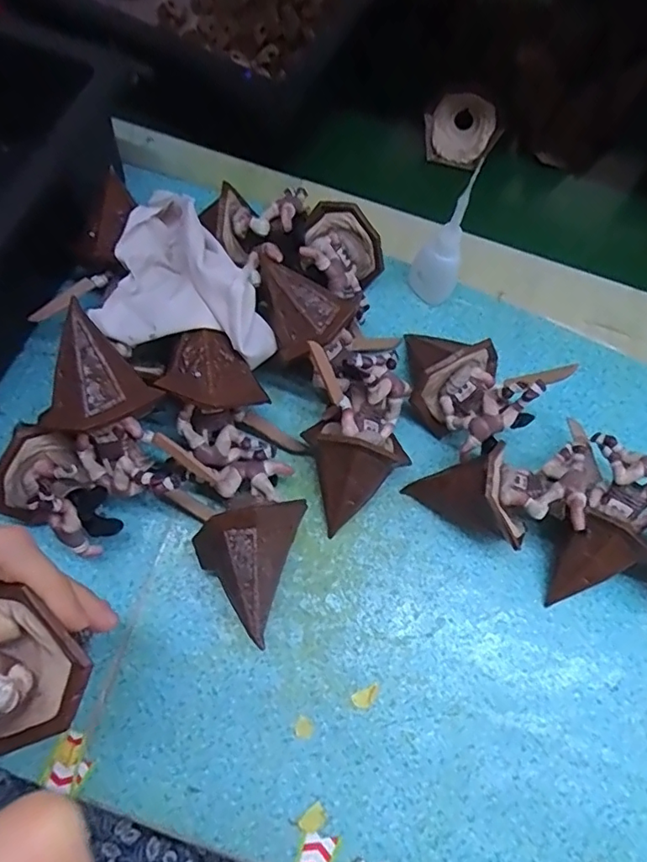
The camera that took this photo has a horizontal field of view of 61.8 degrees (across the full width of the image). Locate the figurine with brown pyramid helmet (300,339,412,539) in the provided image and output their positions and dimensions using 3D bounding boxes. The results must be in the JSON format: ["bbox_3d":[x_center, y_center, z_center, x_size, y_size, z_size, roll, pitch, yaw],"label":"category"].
[{"bbox_3d":[0.020,0.006,0.331,0.063,0.067,0.098,7,69,-1],"label":"figurine with brown pyramid helmet"}]

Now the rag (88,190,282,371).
[{"bbox_3d":[-0.079,-0.105,0.336,0.103,0.044,0.124,6,69,-2],"label":"rag"}]

